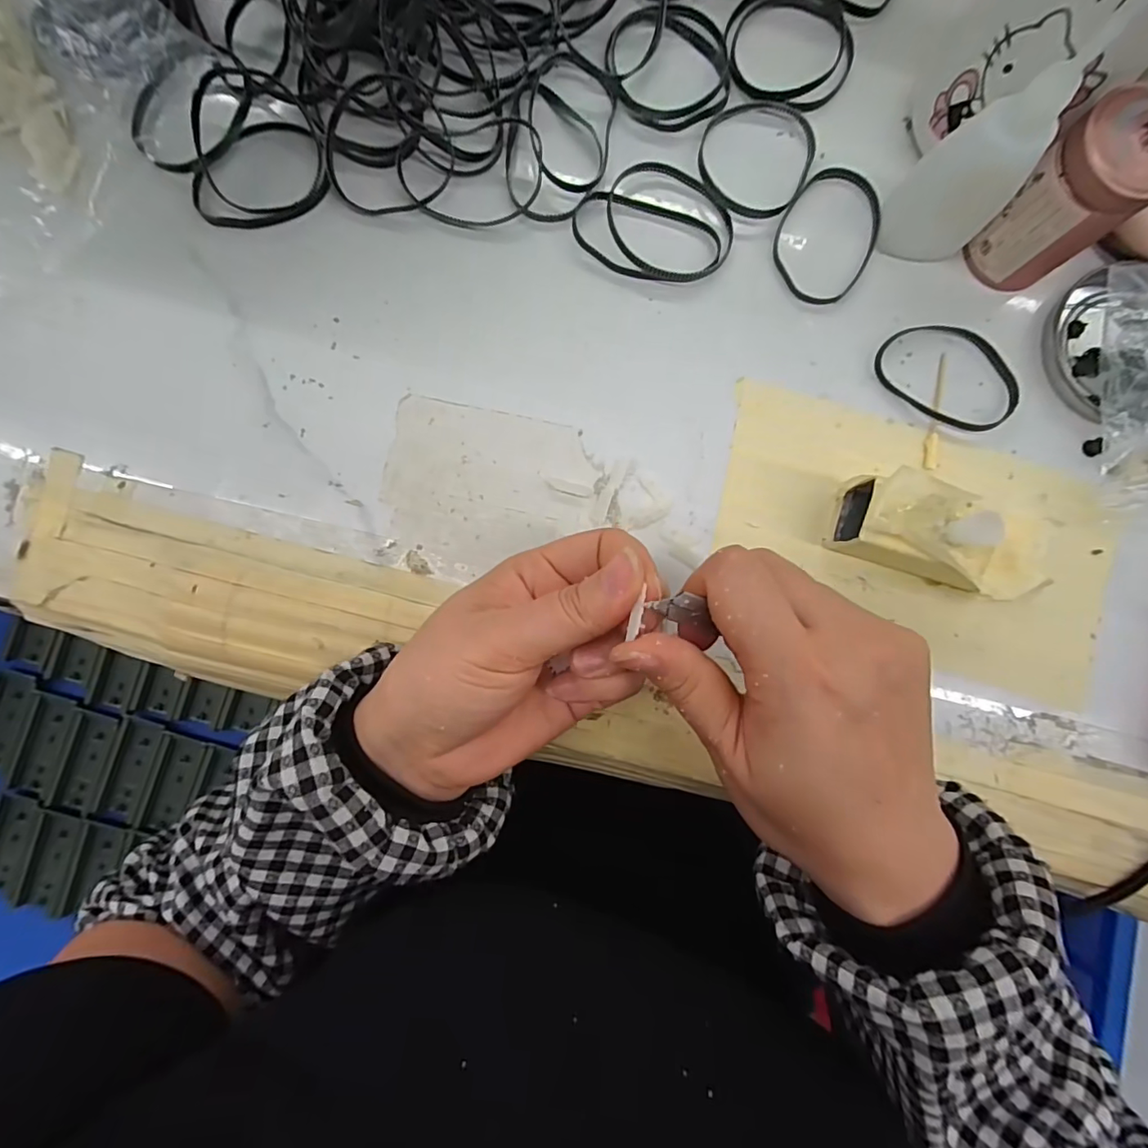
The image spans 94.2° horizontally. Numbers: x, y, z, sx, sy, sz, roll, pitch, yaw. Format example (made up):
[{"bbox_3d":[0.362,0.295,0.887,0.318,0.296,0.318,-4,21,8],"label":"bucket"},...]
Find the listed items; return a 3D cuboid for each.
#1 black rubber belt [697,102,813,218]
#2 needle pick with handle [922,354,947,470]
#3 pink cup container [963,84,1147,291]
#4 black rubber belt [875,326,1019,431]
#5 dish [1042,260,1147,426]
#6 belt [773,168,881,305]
[{"bbox_3d":[0.090,-0.209,0.265,0.056,0.008,0.063,27,89,0],"label":"black rubber belt"},{"bbox_3d":[0.179,-0.081,0.263,0.007,0.004,0.058,9,89,-1],"label":"needle pick with handle"},{"bbox_3d":[0.217,-0.165,0.235,0.038,0.065,0.044,-44,90,-1],"label":"pink cup container"},{"bbox_3d":[0.187,-0.099,0.263,0.072,0.005,0.047,34,89,0],"label":"black rubber belt"},{"bbox_3d":[0.274,-0.111,0.256,0.073,0.019,0.073,-11,89,-1],"label":"dish"},{"bbox_3d":[0.126,-0.169,0.264,0.049,0.004,0.069,23,89,0],"label":"belt"}]

